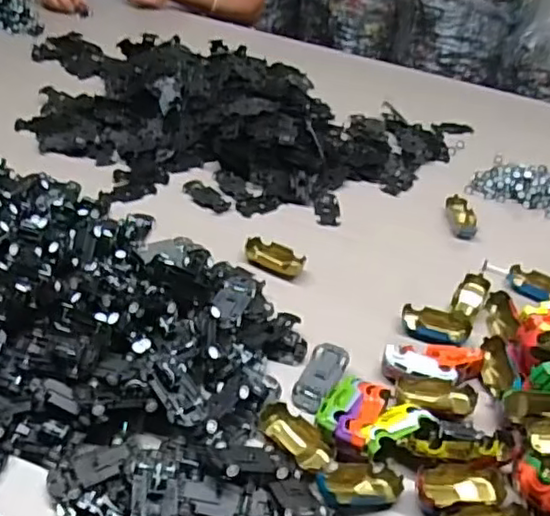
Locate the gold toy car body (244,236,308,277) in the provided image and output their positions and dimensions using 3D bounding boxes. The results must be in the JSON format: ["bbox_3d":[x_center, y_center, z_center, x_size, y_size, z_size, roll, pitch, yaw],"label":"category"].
[{"bbox_3d":[-0.001,-0.001,0.651,0.063,0.014,0.028,19,39,15],"label":"gold toy car body"}]

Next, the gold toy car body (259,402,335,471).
[{"bbox_3d":[0.014,0.136,0.482,0.065,0.017,0.031,34,45,30],"label":"gold toy car body"}]

